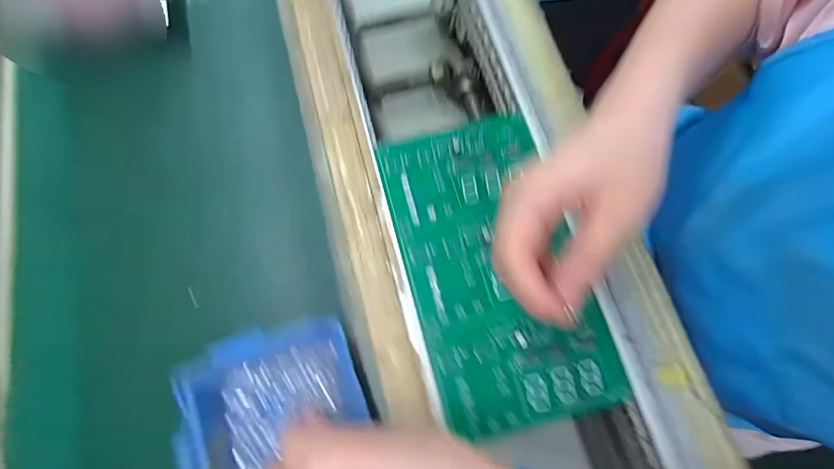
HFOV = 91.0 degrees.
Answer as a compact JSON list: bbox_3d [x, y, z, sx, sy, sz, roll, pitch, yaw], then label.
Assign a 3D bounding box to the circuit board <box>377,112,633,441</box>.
[{"bbox_3d":[0.055,0.018,0.303,0.122,0.009,0.226,-15,73,-5],"label":"circuit board"}]

